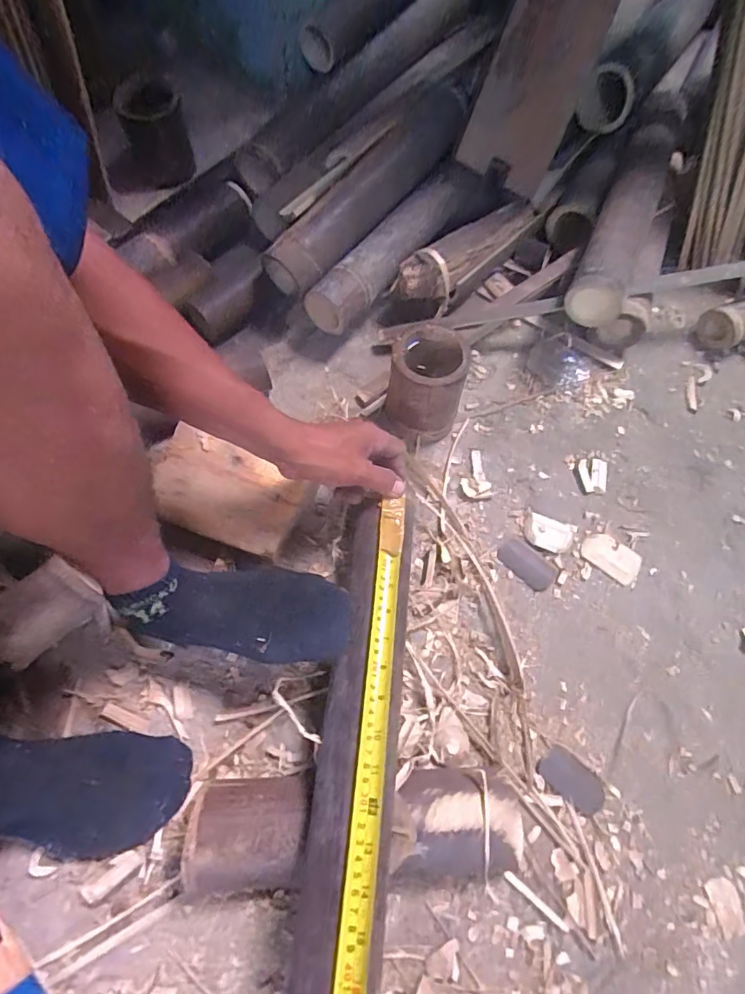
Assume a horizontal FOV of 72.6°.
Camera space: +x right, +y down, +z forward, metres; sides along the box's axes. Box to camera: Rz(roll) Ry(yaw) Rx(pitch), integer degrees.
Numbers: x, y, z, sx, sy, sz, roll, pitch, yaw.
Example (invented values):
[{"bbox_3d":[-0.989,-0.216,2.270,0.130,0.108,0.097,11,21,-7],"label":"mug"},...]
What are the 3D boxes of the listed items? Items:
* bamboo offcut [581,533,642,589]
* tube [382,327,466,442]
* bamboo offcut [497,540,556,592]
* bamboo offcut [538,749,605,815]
[{"bbox_3d":[0.275,0.070,0.584,0.067,0.011,0.042,30,67,11],"label":"bamboo offcut"},{"bbox_3d":[0.059,-0.124,0.591,0.080,0.123,0.075,10,66,2],"label":"tube"},{"bbox_3d":[0.177,0.078,0.583,0.067,0.006,0.038,38,69,14],"label":"bamboo offcut"},{"bbox_3d":[0.196,0.277,0.496,0.065,0.004,0.035,35,68,13],"label":"bamboo offcut"}]

